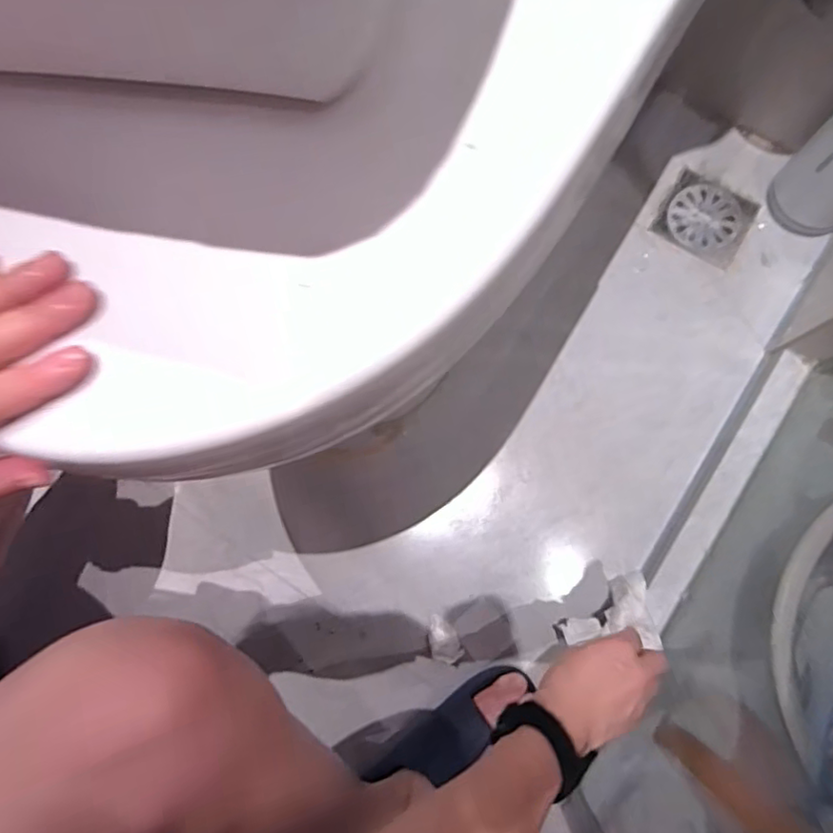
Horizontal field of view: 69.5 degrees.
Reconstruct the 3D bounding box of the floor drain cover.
[{"bbox_3d":[0.350,-0.241,0.731,0.102,0.004,0.097,31,82,6],"label":"floor drain cover"}]

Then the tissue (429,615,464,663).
[{"bbox_3d":[0.029,0.236,0.634,0.030,0.023,0.051,-22,80,-3],"label":"tissue"}]

